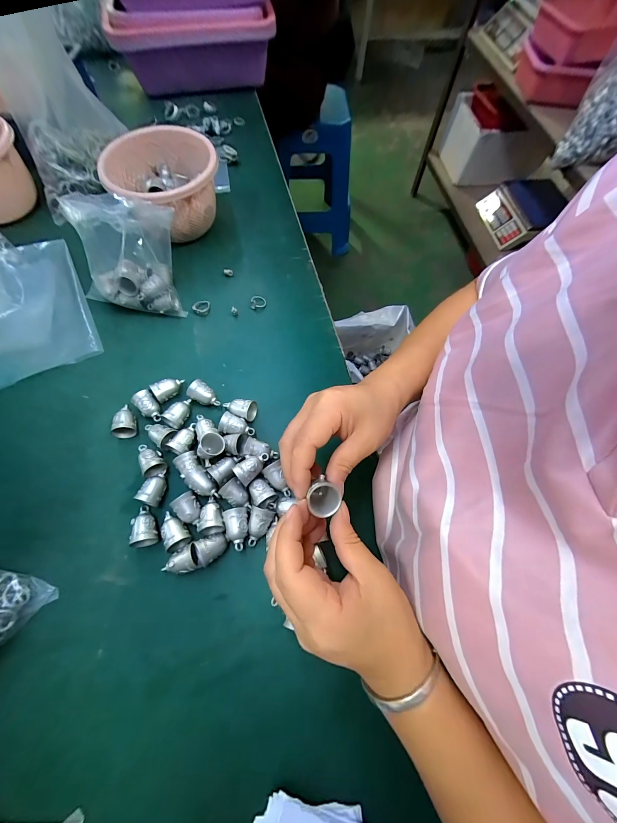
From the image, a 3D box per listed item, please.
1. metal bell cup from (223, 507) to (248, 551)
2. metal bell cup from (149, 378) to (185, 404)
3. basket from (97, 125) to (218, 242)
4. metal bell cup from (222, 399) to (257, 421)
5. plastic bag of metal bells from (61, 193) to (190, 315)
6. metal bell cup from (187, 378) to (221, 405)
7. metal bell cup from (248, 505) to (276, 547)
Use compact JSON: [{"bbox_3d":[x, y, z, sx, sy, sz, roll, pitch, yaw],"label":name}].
[{"bbox_3d":[-0.070,0.115,0.287,0.022,0.023,0.038,-3,68,-3],"label":"metal bell cup"},{"bbox_3d":[-0.166,-0.028,0.347,0.035,0.023,0.019,-42,75,-16],"label":"metal bell cup"},{"bbox_3d":[-0.198,-0.316,0.422,0.144,0.096,0.151,-26,71,-11],"label":"basket"},{"bbox_3d":[-0.080,-0.001,0.338,0.039,0.019,0.022,4,68,1],"label":"metal bell cup"},{"bbox_3d":[-0.235,-0.194,0.364,0.132,0.111,0.084,3,68,0],"label":"plastic bag of metal bells"},{"bbox_3d":[-0.122,-0.017,0.344,0.035,0.022,0.022,35,71,12],"label":"metal bell cup"},{"bbox_3d":[-0.049,0.114,0.288,0.023,0.021,0.035,17,69,6],"label":"metal bell cup"}]

